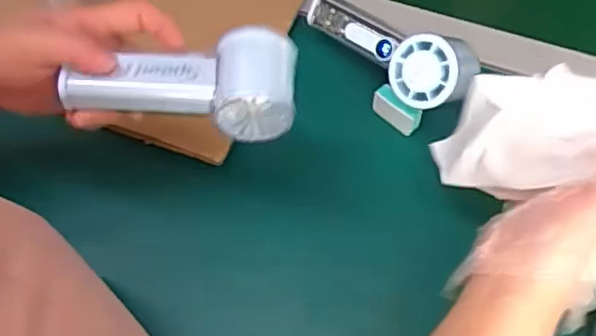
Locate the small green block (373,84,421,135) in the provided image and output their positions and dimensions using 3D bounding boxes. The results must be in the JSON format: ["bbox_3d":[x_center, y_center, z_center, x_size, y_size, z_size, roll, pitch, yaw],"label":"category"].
[{"bbox_3d":[0.082,-0.049,0.508,0.042,0.023,0.017,37,70,19],"label":"small green block"}]

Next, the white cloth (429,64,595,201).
[{"bbox_3d":[0.160,-0.020,0.396,0.166,0.050,0.072,-5,57,36],"label":"white cloth"}]

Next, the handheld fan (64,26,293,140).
[{"bbox_3d":[-0.074,-0.052,0.399,0.149,0.046,0.053,-4,62,-9],"label":"handheld fan"}]

